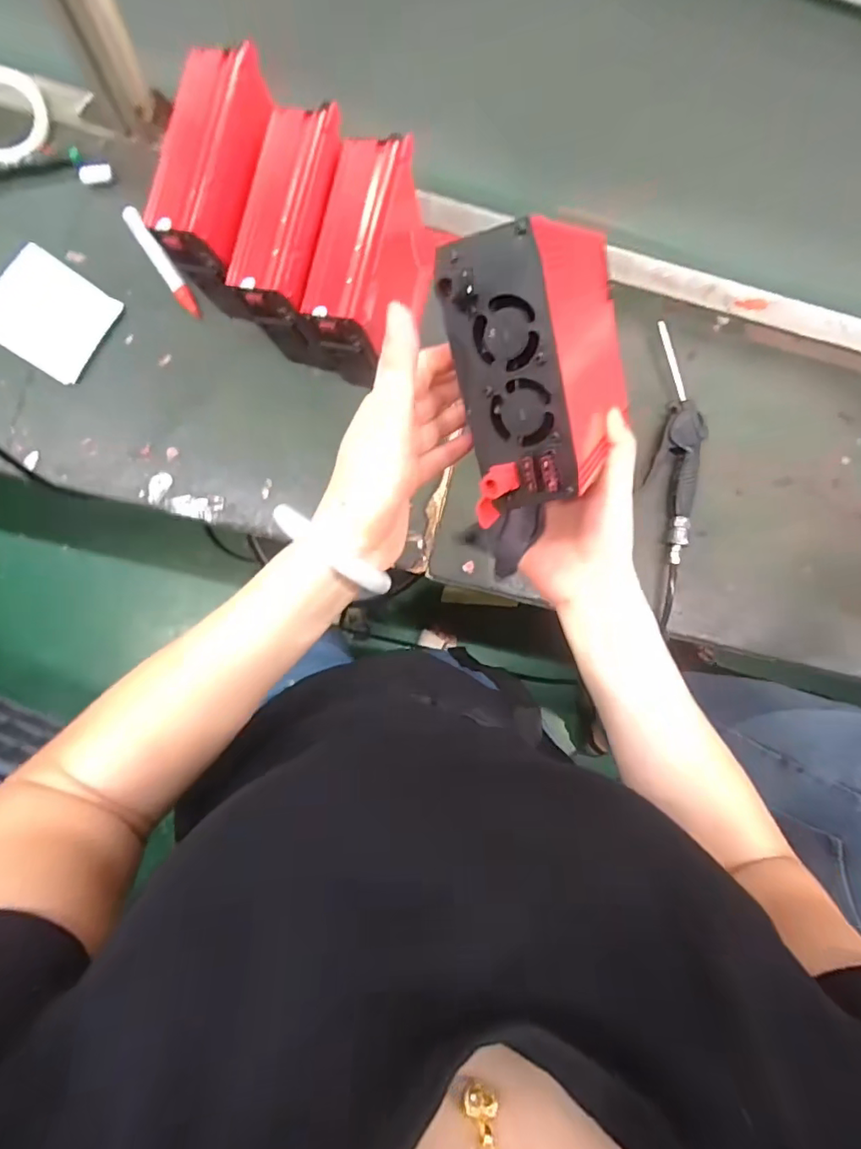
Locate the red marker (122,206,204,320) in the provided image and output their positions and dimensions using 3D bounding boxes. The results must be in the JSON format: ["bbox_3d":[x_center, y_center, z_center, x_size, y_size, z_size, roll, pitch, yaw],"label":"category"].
[{"bbox_3d":[-0.296,-0.344,0.598,0.018,0.015,0.129,-34,91,-6],"label":"red marker"}]

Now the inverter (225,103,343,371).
[{"bbox_3d":[-0.133,-0.324,0.539,0.074,0.135,0.175,11,87,-5],"label":"inverter"}]

